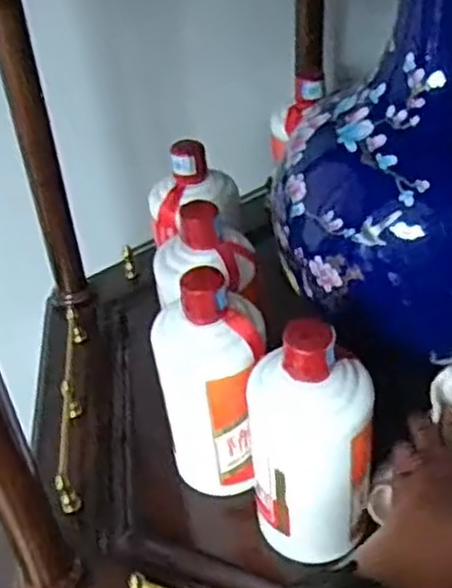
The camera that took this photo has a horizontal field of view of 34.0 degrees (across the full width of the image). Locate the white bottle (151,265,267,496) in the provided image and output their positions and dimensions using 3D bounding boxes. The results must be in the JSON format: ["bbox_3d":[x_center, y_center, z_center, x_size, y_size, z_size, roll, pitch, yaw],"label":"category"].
[{"bbox_3d":[-0.004,0.067,0.521,0.069,0.169,0.064,-4,40,3],"label":"white bottle"}]

